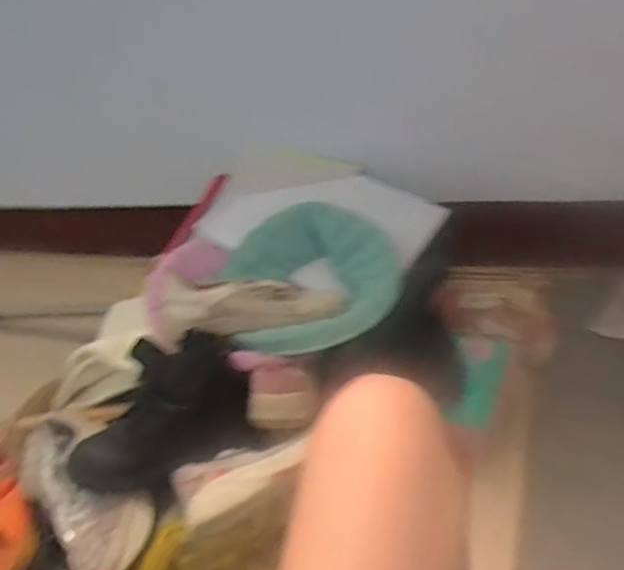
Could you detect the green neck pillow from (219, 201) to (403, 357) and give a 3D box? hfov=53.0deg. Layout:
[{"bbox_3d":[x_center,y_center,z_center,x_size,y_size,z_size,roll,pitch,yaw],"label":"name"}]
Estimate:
[{"bbox_3d":[0.005,-0.008,0.961,0.261,0.083,0.249,-4,46,4],"label":"green neck pillow"}]

